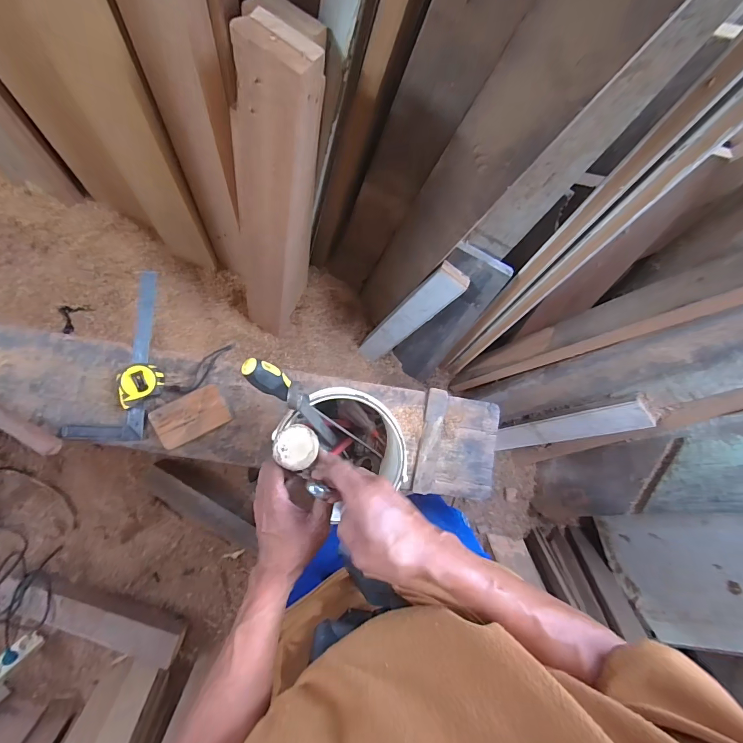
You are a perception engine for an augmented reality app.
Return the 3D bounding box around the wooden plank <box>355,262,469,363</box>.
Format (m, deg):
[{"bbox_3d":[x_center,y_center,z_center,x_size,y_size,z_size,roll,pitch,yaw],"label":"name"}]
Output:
[{"bbox_3d":[0.084,-0.132,1.002,0.080,0.467,0.030,48,59,-2],"label":"wooden plank"}]

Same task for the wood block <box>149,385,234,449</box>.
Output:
[{"bbox_3d":[-0.315,0.079,0.668,0.123,0.032,0.070,-26,92,-2],"label":"wood block"}]

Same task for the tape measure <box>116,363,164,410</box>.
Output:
[{"bbox_3d":[-0.401,0.022,0.655,0.071,0.032,0.055,-29,92,-2],"label":"tape measure"}]

